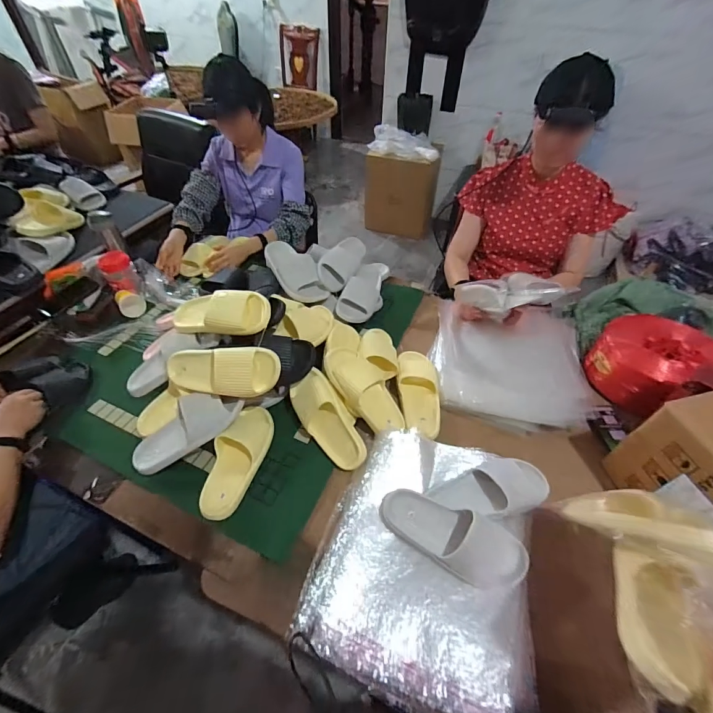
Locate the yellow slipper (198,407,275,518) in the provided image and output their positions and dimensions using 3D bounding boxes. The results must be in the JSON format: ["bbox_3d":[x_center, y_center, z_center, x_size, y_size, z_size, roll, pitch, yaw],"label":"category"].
[{"bbox_3d":[-0.258,0.218,0.779,0.103,0.074,0.250,11,49,8],"label":"yellow slipper"}]

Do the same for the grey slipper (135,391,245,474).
[{"bbox_3d":[-0.364,0.152,0.764,0.239,0.084,0.106,-32,53,3],"label":"grey slipper"}]

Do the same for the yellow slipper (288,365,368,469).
[{"bbox_3d":[-0.057,0.143,0.814,0.109,0.074,0.234,-28,75,-24],"label":"yellow slipper"}]

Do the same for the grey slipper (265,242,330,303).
[{"bbox_3d":[-0.189,-0.252,1.084,0.114,0.078,0.255,-35,73,-28],"label":"grey slipper"}]

